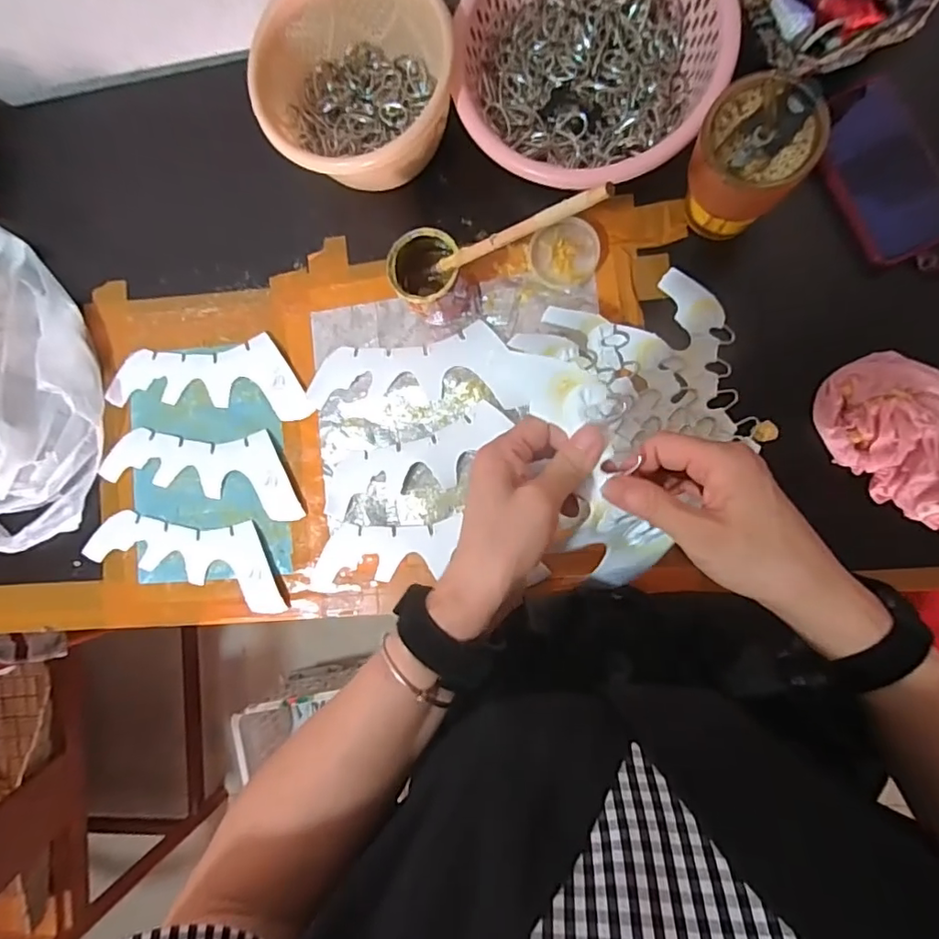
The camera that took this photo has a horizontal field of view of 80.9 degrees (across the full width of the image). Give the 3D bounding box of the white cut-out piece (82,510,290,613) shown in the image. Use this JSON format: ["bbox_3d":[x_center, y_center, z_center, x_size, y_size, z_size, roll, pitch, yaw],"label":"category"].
[{"bbox_3d":[-0.282,0.080,0.555,0.213,0.006,0.076,14,91,8],"label":"white cut-out piece"}]

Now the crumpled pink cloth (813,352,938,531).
[{"bbox_3d":[0.386,-0.013,0.453,0.192,0.038,0.098,42,95,7],"label":"crumpled pink cloth"}]

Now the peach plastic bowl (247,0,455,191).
[{"bbox_3d":[-0.092,-0.330,0.480,0.154,0.093,0.151,0,89,8],"label":"peach plastic bowl"}]

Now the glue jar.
[{"bbox_3d":[-0.035,-0.172,0.497,0.066,0.067,0.062,0,89,8],"label":"glue jar"}]

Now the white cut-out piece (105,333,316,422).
[{"bbox_3d":[-0.261,-0.098,0.561,0.216,0.007,0.077,6,90,8],"label":"white cut-out piece"}]

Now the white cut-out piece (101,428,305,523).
[{"bbox_3d":[-0.268,-0.003,0.557,0.212,0.008,0.076,8,90,8],"label":"white cut-out piece"}]

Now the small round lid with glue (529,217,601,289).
[{"bbox_3d":[0.088,-0.202,0.512,0.062,0.010,0.061,0,89,8],"label":"small round lid with glue"}]

